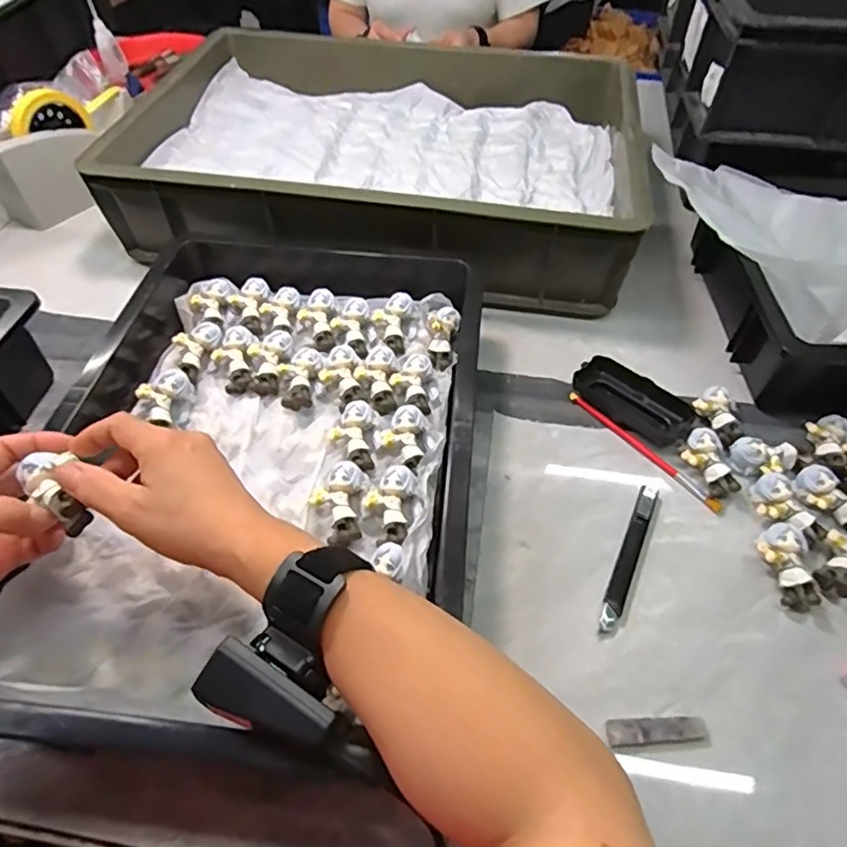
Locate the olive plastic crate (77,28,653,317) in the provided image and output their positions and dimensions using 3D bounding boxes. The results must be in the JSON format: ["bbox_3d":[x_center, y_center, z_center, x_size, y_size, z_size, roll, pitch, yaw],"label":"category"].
[{"bbox_3d":[-0.046,-0.328,0.699,0.555,0.111,0.439,6,52,4],"label":"olive plastic crate"}]

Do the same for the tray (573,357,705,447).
[{"bbox_3d":[0.193,-0.019,0.523,0.110,0.023,0.047,35,59,24],"label":"tray"}]

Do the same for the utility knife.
[{"bbox_3d":[0.157,0.098,0.433,0.015,0.004,0.130,23,55,16],"label":"utility knife"}]

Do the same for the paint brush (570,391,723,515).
[{"bbox_3d":[0.190,0.022,0.499,0.010,0.008,0.156,-33,59,-24],"label":"paint brush"}]

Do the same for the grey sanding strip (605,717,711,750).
[{"bbox_3d":[0.147,0.193,0.360,0.063,0.004,0.016,-2,52,-3],"label":"grey sanding strip"}]

